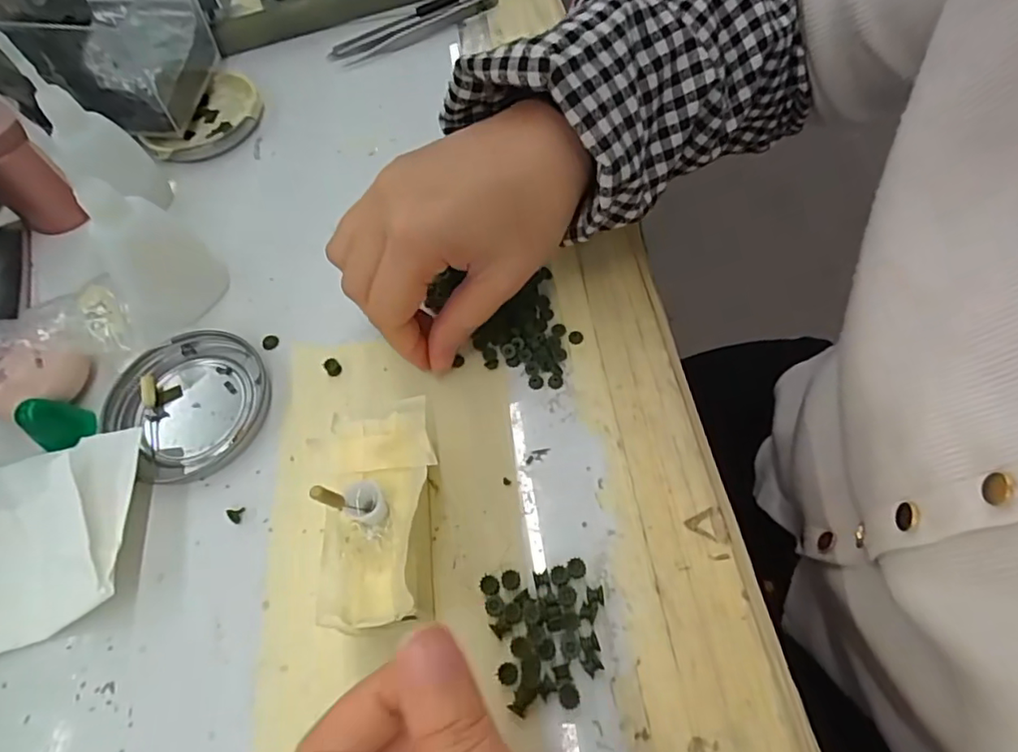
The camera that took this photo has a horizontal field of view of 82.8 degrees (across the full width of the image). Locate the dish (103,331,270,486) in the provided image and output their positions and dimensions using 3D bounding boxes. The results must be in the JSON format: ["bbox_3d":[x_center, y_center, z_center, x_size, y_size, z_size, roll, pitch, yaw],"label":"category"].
[{"bbox_3d":[-0.156,0.012,0.283,0.070,0.010,0.072,-2,61,3],"label":"dish"}]

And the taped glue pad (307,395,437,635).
[{"bbox_3d":[-0.051,0.055,0.233,0.049,0.042,0.088,-12,61,-2],"label":"taped glue pad"}]

